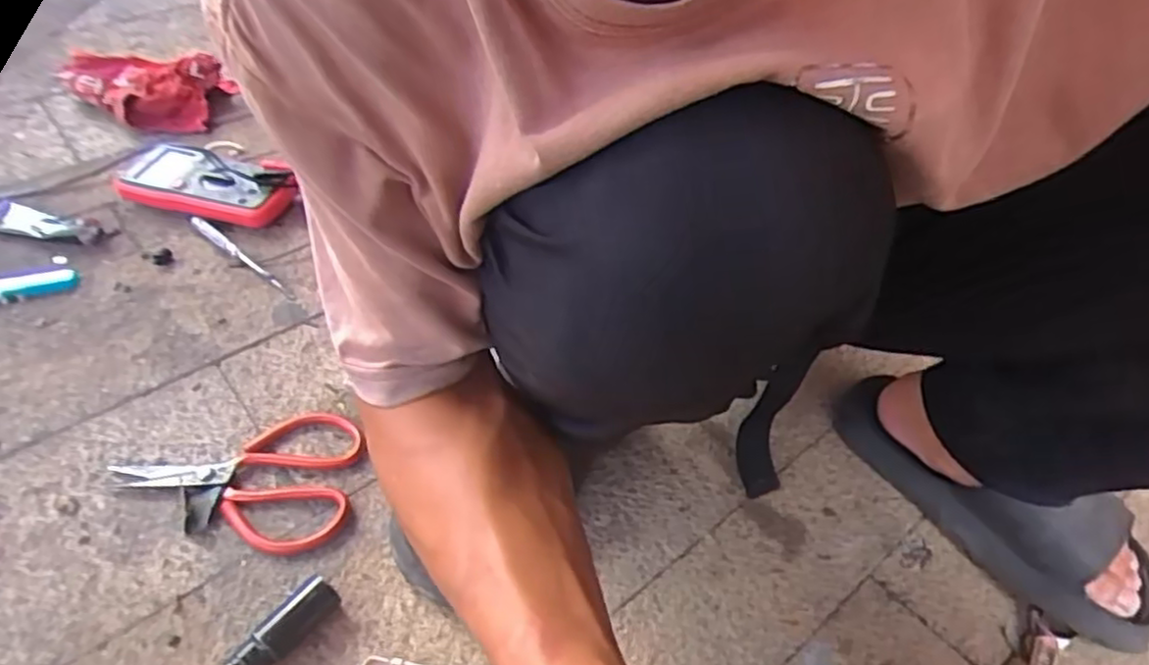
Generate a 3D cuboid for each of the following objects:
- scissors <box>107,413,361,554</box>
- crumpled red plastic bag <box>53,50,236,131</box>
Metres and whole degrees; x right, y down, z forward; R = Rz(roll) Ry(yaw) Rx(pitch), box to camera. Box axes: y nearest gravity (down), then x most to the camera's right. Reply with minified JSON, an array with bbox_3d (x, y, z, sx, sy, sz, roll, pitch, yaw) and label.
[{"bbox_3d":[-0.267,0.108,0.572,0.185,0.012,0.123,9,45,5],"label":"scissors"},{"bbox_3d":[-0.576,-0.327,0.929,0.214,0.052,0.136,7,45,3],"label":"crumpled red plastic bag"}]

